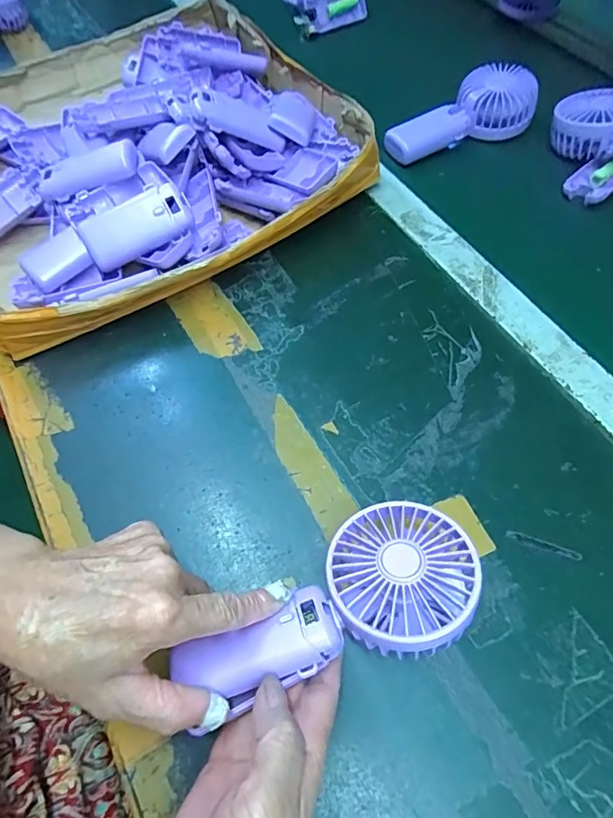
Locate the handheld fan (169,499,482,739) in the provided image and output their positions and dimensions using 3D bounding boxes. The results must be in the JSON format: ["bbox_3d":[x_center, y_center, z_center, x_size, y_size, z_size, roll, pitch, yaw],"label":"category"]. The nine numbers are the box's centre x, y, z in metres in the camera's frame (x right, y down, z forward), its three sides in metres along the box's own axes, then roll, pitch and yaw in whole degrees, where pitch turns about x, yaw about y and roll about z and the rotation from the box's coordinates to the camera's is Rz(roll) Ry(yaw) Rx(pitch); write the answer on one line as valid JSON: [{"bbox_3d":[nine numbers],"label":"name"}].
[{"bbox_3d":[0.015,0.112,0.271,0.172,0.031,0.081,-24,63,-12],"label":"handheld fan"}]

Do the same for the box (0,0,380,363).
[{"bbox_3d":[-0.181,-0.276,0.494,0.395,0.081,0.403,-31,65,-16],"label":"box"}]

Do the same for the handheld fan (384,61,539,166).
[{"bbox_3d":[0.175,-0.324,0.535,0.166,0.048,0.078,-35,66,-18],"label":"handheld fan"}]

